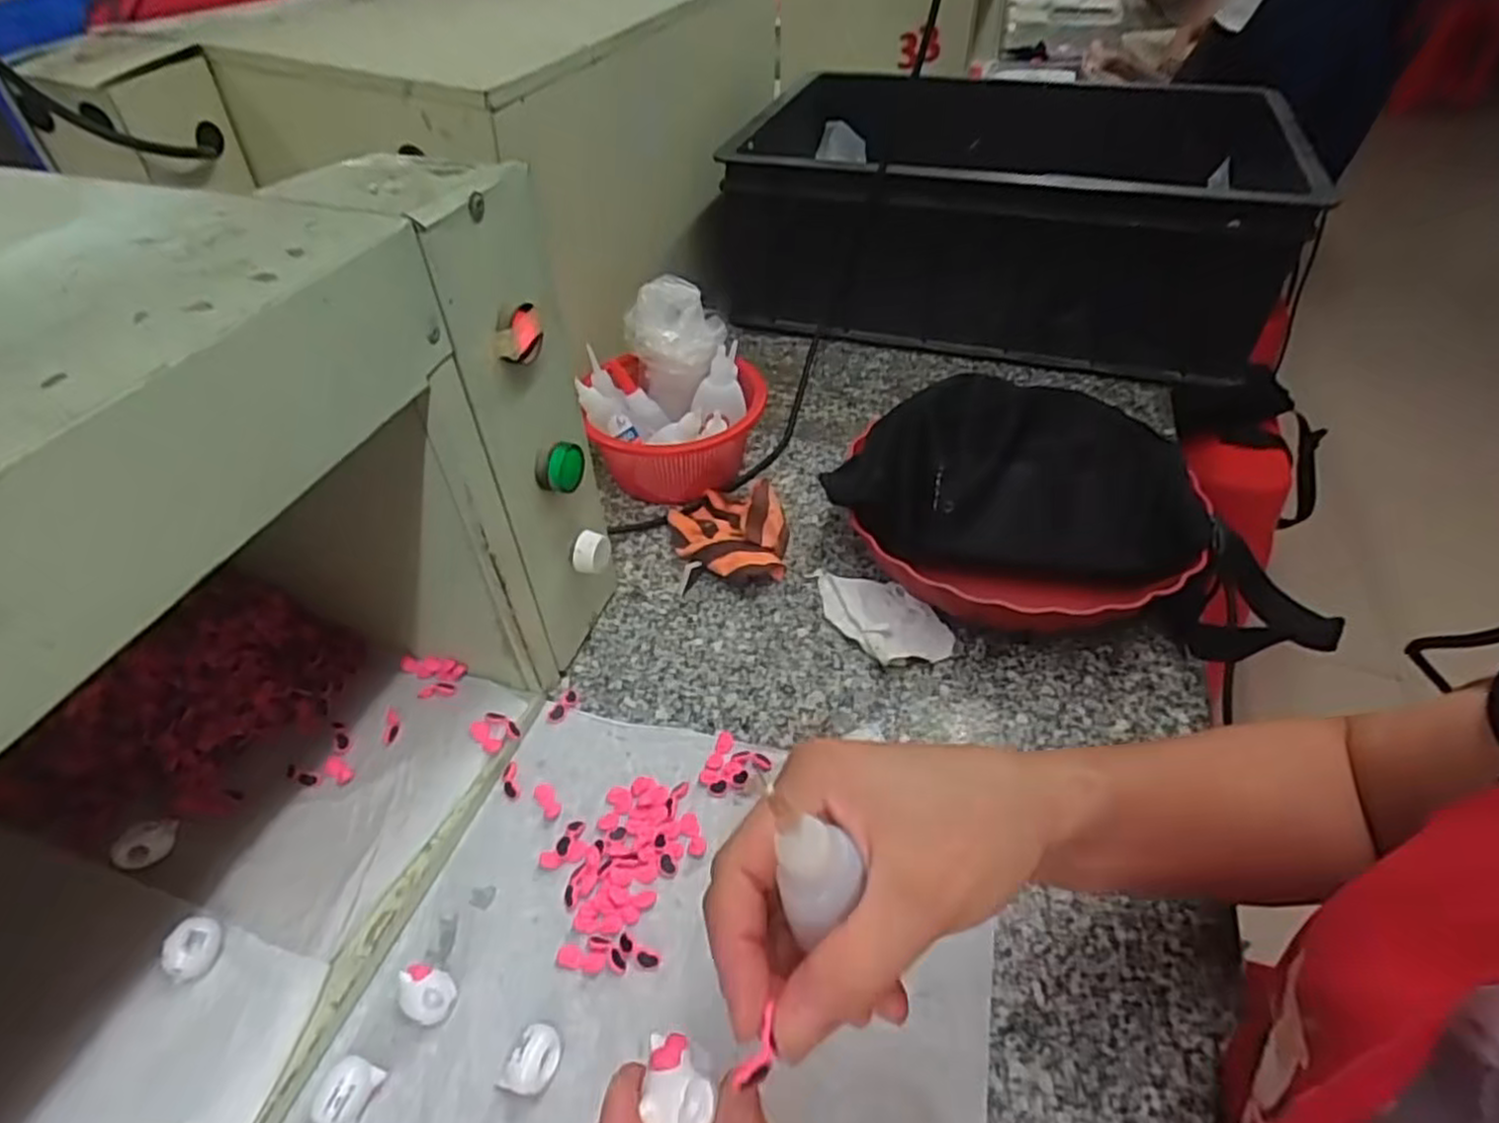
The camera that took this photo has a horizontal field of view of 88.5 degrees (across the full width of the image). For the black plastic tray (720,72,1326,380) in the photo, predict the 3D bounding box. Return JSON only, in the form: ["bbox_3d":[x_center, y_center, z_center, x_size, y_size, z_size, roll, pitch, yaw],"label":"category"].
[{"bbox_3d":[0.256,-0.365,0.819,0.501,0.178,0.350,13,46,13],"label":"black plastic tray"}]

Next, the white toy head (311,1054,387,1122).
[{"bbox_3d":[-0.170,0.226,0.327,0.020,0.018,0.024,12,45,12],"label":"white toy head"}]

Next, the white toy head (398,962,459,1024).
[{"bbox_3d":[-0.148,0.199,0.353,0.023,0.018,0.022,0,44,0],"label":"white toy head"}]

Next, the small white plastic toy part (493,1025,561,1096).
[{"bbox_3d":[-0.093,0.217,0.334,0.019,0.018,0.027,21,48,20],"label":"small white plastic toy part"}]

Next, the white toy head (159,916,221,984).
[{"bbox_3d":[-0.254,0.176,0.352,0.020,0.016,0.023,28,51,26],"label":"white toy head"}]

